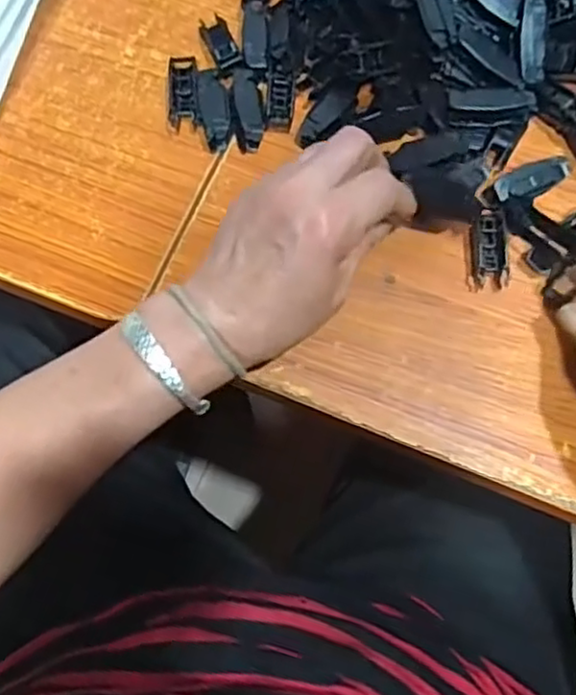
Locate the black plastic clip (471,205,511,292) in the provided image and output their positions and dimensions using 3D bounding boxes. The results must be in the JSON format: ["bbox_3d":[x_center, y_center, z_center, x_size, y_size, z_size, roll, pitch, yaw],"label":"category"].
[{"bbox_3d":[0.116,-0.057,0.382,0.018,0.014,0.046,0,87,0],"label":"black plastic clip"}]

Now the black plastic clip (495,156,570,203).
[{"bbox_3d":[0.143,-0.099,0.390,0.047,0.004,0.019,-25,76,-7],"label":"black plastic clip"}]

